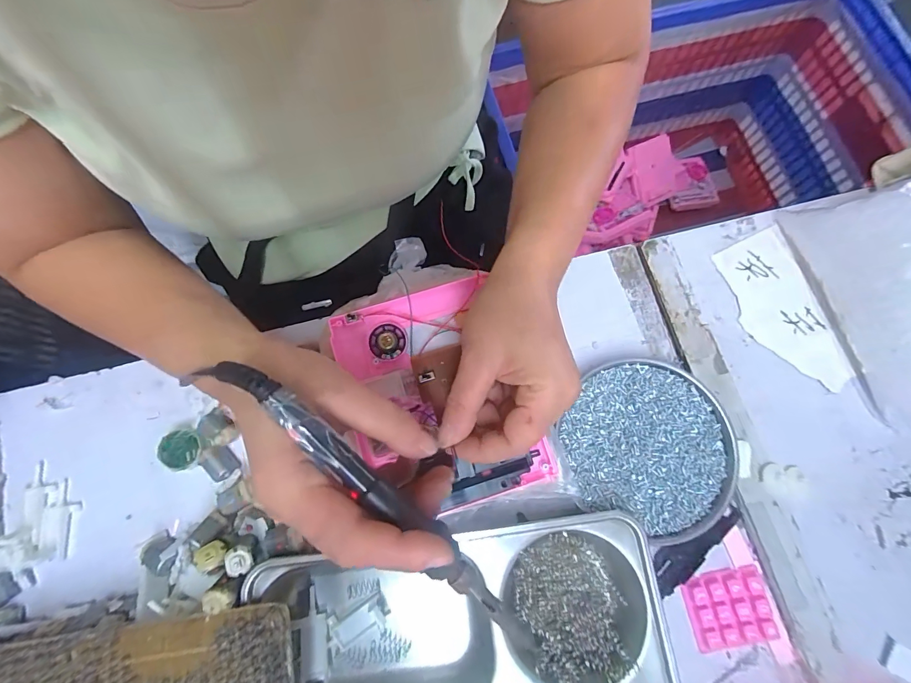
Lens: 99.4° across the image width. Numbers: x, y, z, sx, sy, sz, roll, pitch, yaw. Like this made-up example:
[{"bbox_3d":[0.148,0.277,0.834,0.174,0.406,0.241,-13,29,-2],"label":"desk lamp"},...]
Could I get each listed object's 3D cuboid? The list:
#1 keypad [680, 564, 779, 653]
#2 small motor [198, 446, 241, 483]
[{"bbox_3d":[0.202,0.197,0.284,0.057,0.005,0.048,-9,76,-2],"label":"keypad"},{"bbox_3d":[-0.189,0.098,0.311,0.027,0.015,0.018,42,80,10],"label":"small motor"}]

